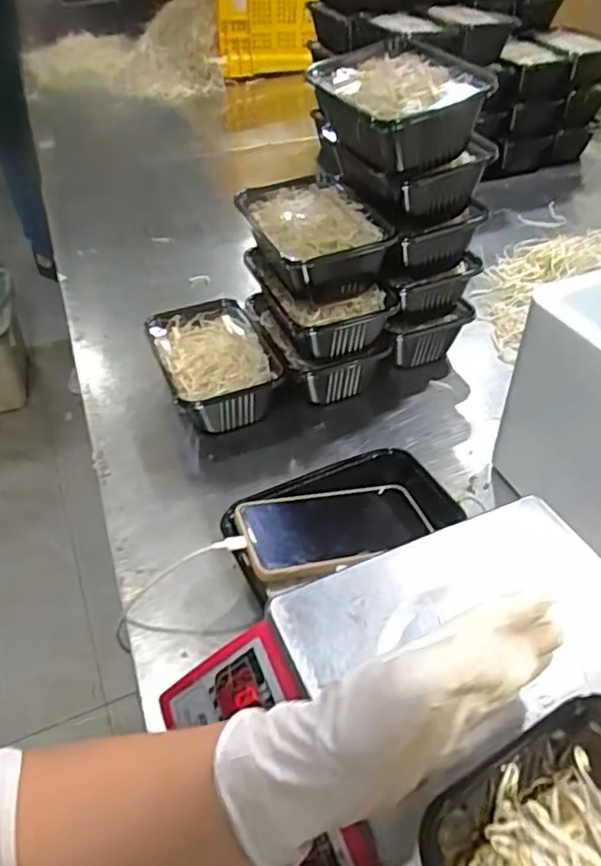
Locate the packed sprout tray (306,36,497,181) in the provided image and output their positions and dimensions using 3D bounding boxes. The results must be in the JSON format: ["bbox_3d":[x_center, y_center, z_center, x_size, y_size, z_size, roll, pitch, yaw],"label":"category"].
[{"bbox_3d":[0.087,-0.309,0.599,0.113,0.075,0.170,-18,44,-17],"label":"packed sprout tray"}]

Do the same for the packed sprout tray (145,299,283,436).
[{"bbox_3d":[-0.098,-0.077,0.725,0.123,0.065,0.178,-17,44,-16],"label":"packed sprout tray"}]

